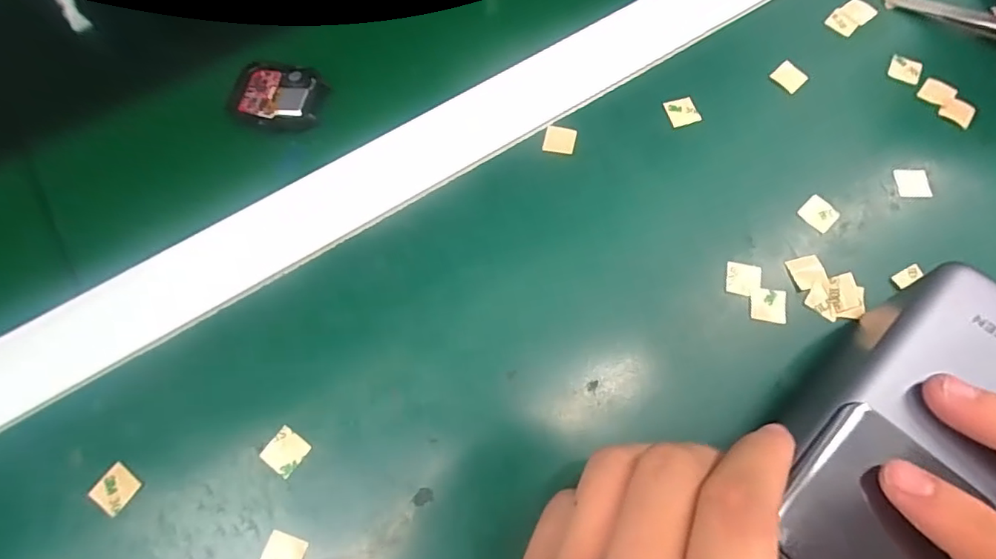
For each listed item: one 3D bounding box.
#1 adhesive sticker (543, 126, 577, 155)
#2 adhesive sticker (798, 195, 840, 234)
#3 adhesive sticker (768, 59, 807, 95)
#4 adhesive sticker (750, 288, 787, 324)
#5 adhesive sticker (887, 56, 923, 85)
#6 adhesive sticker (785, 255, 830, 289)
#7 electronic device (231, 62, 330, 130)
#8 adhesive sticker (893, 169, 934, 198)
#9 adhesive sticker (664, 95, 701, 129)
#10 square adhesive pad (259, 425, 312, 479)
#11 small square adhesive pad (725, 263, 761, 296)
[{"bbox_3d":[0.031,-0.070,0.256,0.016,0.004,0.015,11,70,7],"label":"adhesive sticker"},{"bbox_3d":[0.152,-0.031,0.241,0.016,0.004,0.014,42,76,15],"label":"adhesive sticker"},{"bbox_3d":[0.155,-0.108,0.269,0.017,0.004,0.016,-42,74,-13],"label":"adhesive sticker"},{"bbox_3d":[0.120,0.011,0.224,0.015,0.004,0.015,8,70,4],"label":"adhesive sticker"},{"bbox_3d":[0.218,-0.113,0.271,0.015,0.004,0.015,28,73,11],"label":"adhesive sticker"},{"bbox_3d":[0.141,-0.004,0.230,0.014,0.004,0.015,-17,70,-5],"label":"adhesive sticker"},{"bbox_3d":[-0.114,-0.094,0.263,0.043,0.009,0.037,10,70,5],"label":"electronic device"},{"bbox_3d":[0.203,-0.047,0.248,0.014,0.004,0.017,-6,62,9],"label":"adhesive sticker"},{"bbox_3d":[0.095,-0.087,0.262,0.016,0.004,0.015,-14,78,0],"label":"adhesive sticker"},{"bbox_3d":[-0.085,0.069,0.204,0.014,0.004,0.015,39,74,1],"label":"square adhesive pad"},{"bbox_3d":[0.112,0.000,0.231,0.015,0.004,0.015,9,70,5],"label":"small square adhesive pad"}]

